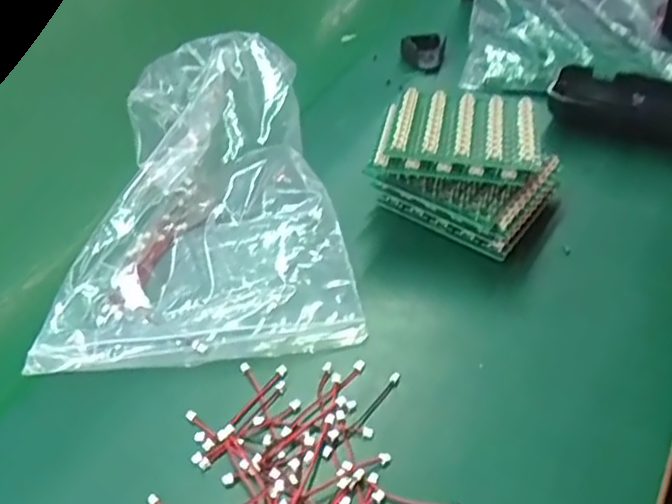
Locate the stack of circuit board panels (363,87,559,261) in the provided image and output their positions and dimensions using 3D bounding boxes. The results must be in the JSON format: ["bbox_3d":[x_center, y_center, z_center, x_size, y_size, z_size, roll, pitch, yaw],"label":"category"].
[{"bbox_3d":[0.081,-0.054,0.423,0.106,0.059,0.096,17,50,16],"label":"stack of circuit board panels"}]

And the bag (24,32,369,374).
[{"bbox_3d":[-0.085,-0.044,0.411,0.172,0.062,0.225,-6,48,-5],"label":"bag"}]

